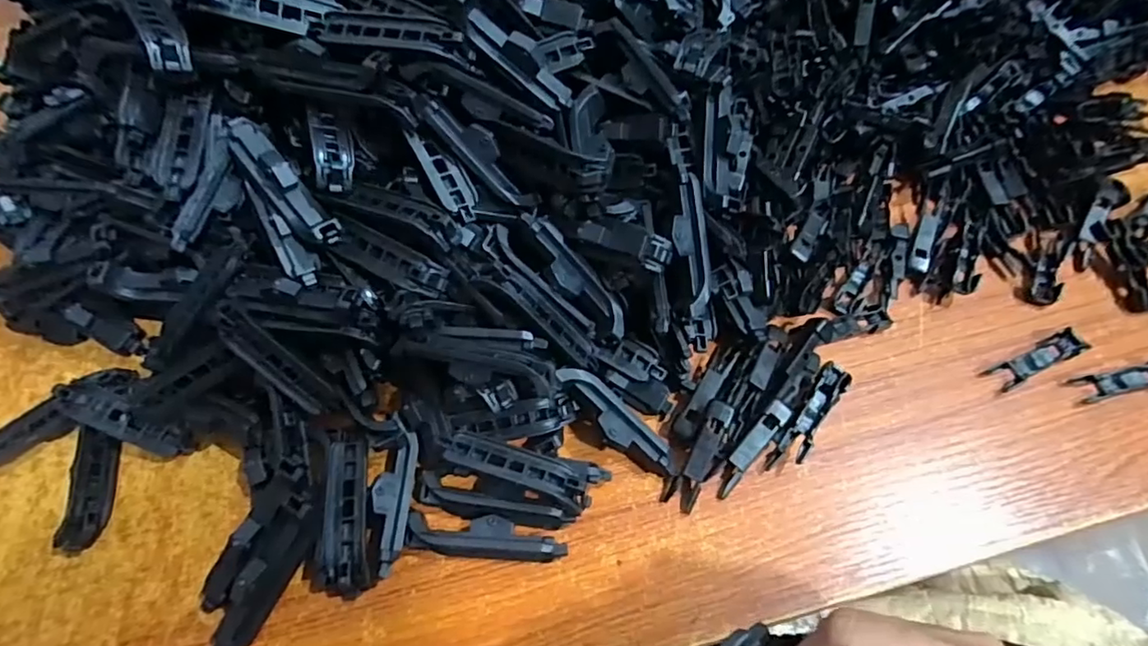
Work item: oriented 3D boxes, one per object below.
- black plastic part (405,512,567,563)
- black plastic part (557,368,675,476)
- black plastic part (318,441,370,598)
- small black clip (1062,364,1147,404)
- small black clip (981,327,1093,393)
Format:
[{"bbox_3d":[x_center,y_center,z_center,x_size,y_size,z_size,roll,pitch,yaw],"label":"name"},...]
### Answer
[{"bbox_3d":[-0.039,0.099,0.261,0.071,0.015,0.018,3,61,4],"label":"black plastic part"},{"bbox_3d":[0.020,0.047,0.273,0.070,0.013,0.017,46,72,-2],"label":"black plastic part"},{"bbox_3d":[-0.107,0.090,0.268,0.019,0.016,0.069,-10,60,-3],"label":"black plastic part"},{"bbox_3d":[0.283,0.028,0.288,0.059,0.005,0.014,-11,61,-3],"label":"small black clip"},{"bbox_3d":[0.241,0.019,0.296,0.054,0.008,0.013,-23,62,-10],"label":"small black clip"}]

